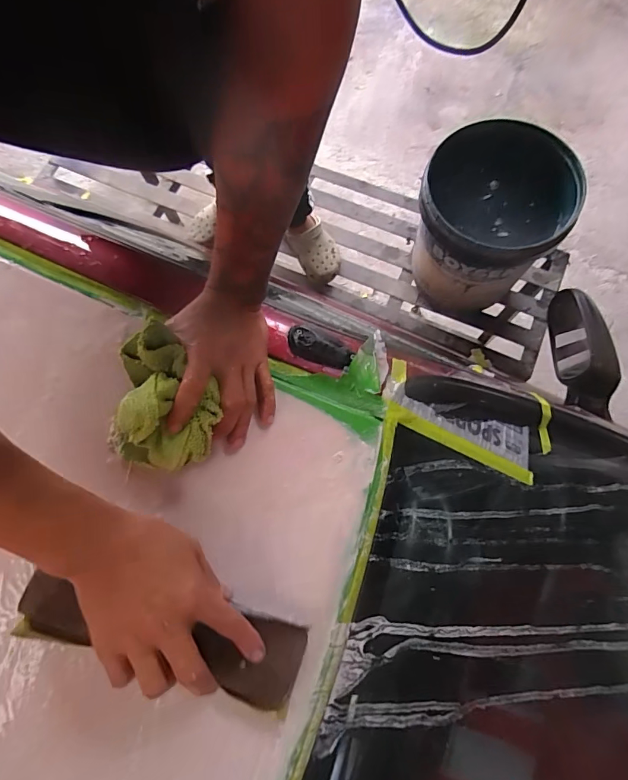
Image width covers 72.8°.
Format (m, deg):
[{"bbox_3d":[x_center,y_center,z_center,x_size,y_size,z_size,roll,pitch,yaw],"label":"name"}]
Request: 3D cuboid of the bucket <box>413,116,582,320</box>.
[{"bbox_3d":[0.389,-0.380,0.999,0.286,0.326,0.326,24,77,8],"label":"bucket"}]

